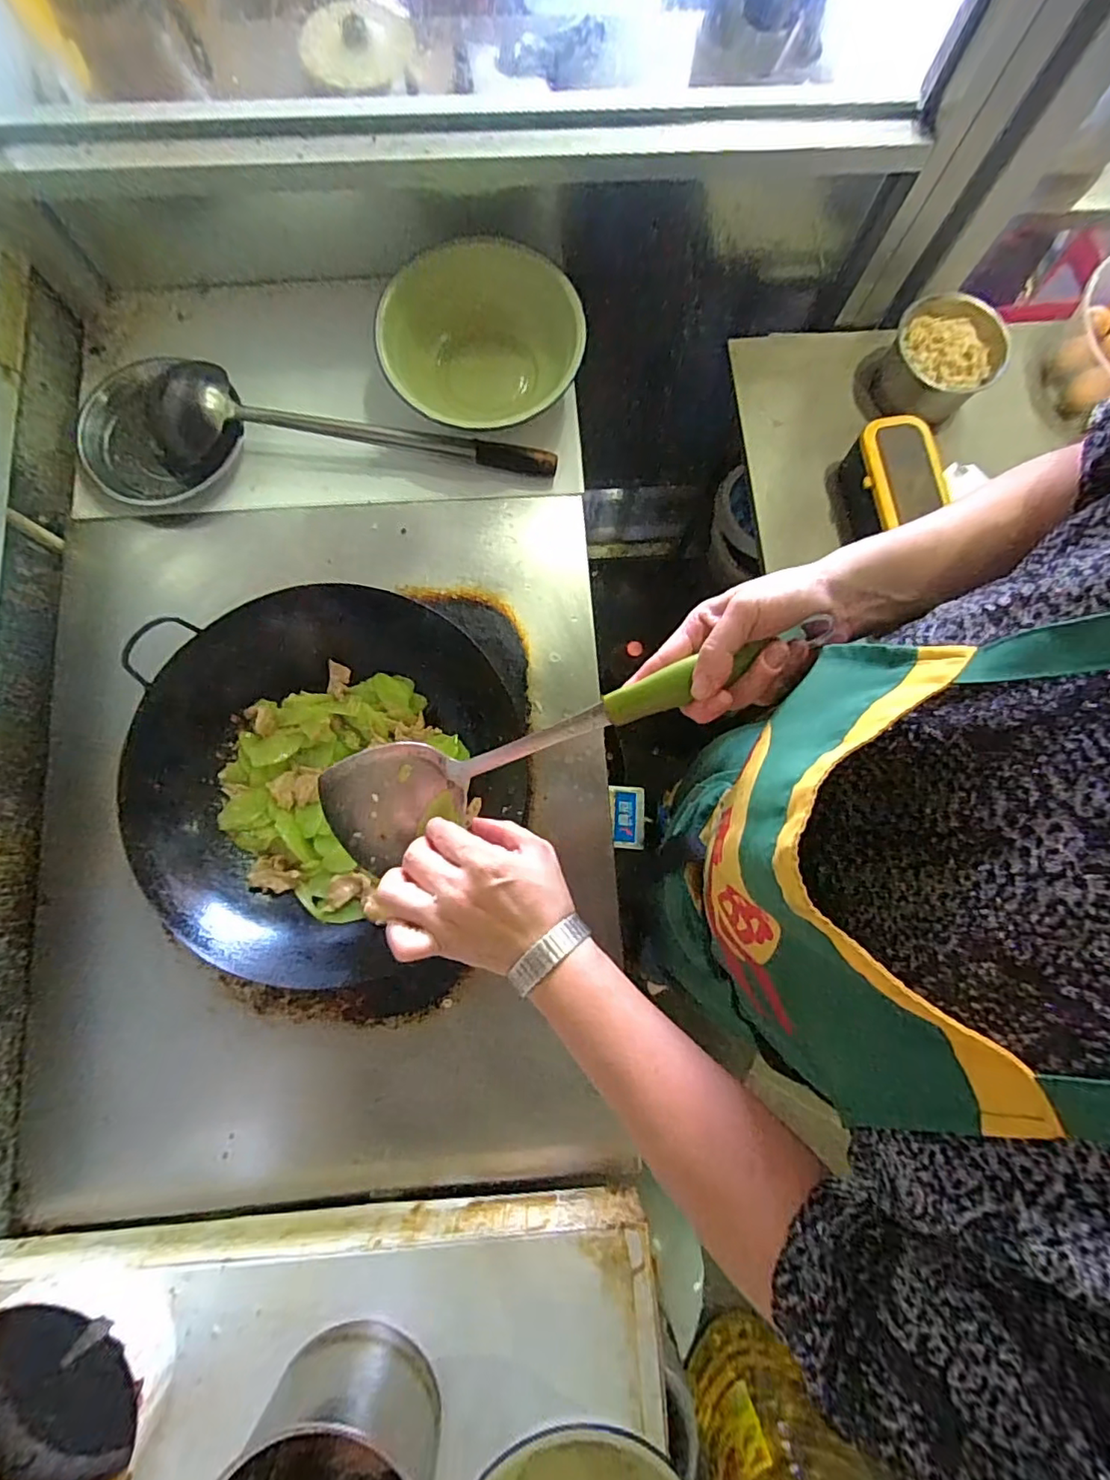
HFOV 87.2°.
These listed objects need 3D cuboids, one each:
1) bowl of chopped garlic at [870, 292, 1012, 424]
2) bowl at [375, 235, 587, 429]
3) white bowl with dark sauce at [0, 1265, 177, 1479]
[{"bbox_3d":[0.494,-0.486,0.755,0.128,0.087,0.127,0,79,-1],"label":"bowl of chopped garlic"},{"bbox_3d":[-0.084,-0.461,0.703,0.230,0.127,0.220,0,79,-1],"label":"bowl"},{"bbox_3d":[-0.392,0.521,0.468,0.170,0.075,0.168,0,79,-1],"label":"white bowl with dark sauce"}]

